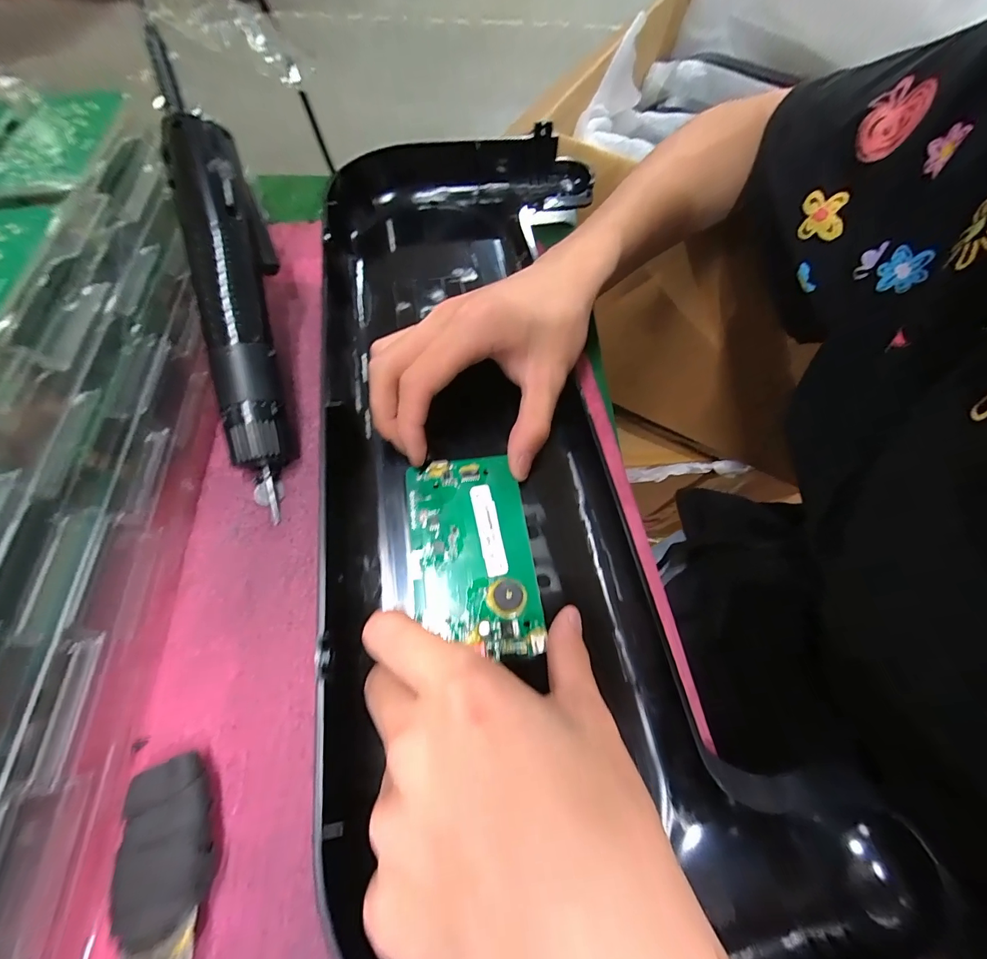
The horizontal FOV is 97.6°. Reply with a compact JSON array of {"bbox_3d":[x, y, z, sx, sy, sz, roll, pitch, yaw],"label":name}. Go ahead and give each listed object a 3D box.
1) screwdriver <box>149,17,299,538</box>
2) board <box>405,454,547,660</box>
[{"bbox_3d":[-0.144,-0.103,0.241,0.038,0.030,0.236,-12,88,-7],"label":"screwdriver"},{"bbox_3d":[-0.011,0.034,0.217,0.060,0.010,0.104,-7,62,-4],"label":"board"}]

